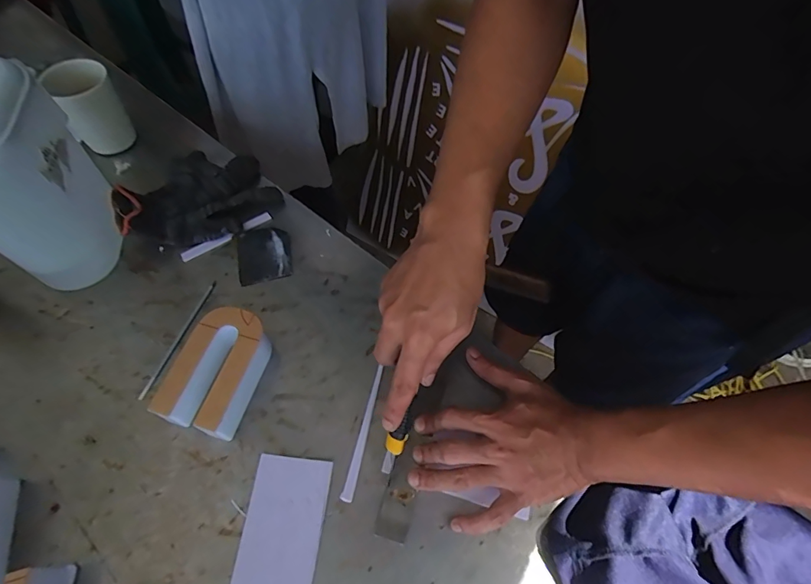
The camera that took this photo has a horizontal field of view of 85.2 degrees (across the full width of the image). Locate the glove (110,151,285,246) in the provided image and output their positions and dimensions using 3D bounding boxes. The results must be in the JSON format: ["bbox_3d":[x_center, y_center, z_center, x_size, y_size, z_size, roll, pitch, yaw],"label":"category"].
[{"bbox_3d":[-0.250,-0.118,0.519,0.169,0.045,0.141,-31,65,-18],"label":"glove"}]

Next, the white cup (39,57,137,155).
[{"bbox_3d":[-0.382,-0.225,0.543,0.064,0.091,0.067,1,60,-1],"label":"white cup"}]

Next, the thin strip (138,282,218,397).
[{"bbox_3d":[-0.229,0.045,0.447,0.007,0.006,0.134,17,61,9],"label":"thin strip"}]

